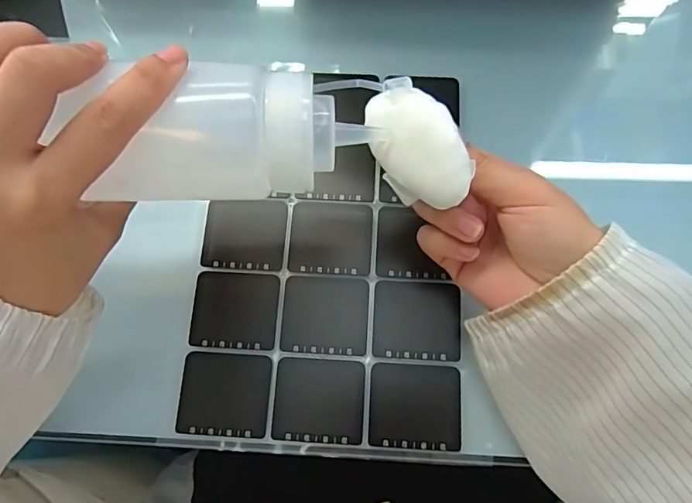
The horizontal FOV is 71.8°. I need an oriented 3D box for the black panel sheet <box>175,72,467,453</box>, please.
[{"bbox_3d":[-0.010,-0.008,0.323,0.172,0.007,0.257,3,74,2],"label":"black panel sheet"}]

